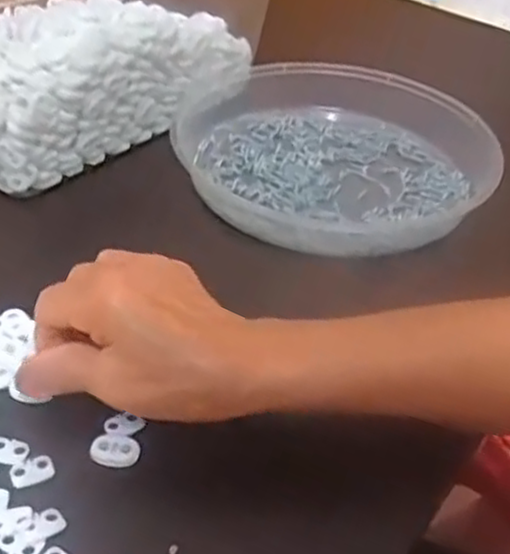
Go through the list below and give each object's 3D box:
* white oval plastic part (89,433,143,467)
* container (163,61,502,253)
[{"bbox_3d":[-0.065,0.080,0.340,0.022,0.007,0.015,6,40,-1],"label":"white oval plastic part"},{"bbox_3d":[0.061,-0.098,0.545,0.221,0.049,0.222,4,40,-3],"label":"container"}]

